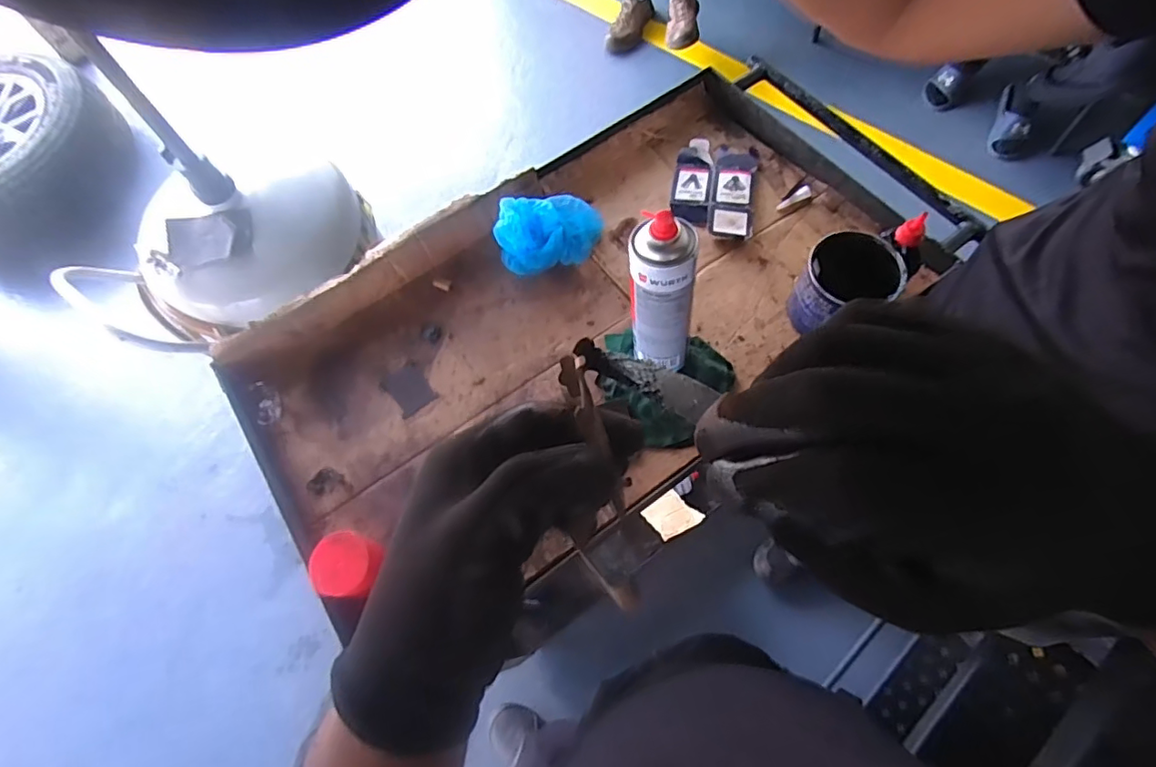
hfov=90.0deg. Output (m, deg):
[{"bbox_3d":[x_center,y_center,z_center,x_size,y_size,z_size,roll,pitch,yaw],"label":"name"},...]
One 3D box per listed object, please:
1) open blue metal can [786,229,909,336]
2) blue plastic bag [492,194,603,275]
[{"bbox_3d":[0.304,-0.105,0.665,0.092,0.103,0.099,-2,66,4],"label":"open blue metal can"},{"bbox_3d":[-0.038,-0.205,0.766,0.138,0.058,0.082,-15,65,-2],"label":"blue plastic bag"}]

